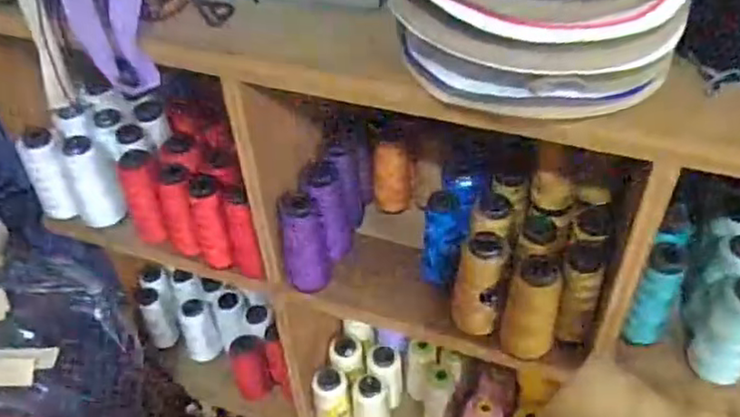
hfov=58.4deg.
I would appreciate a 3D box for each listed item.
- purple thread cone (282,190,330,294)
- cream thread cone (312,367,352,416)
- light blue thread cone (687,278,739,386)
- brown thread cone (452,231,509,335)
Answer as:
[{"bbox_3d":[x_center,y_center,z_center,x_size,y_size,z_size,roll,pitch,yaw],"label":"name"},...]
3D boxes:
[{"bbox_3d":[-0.067,0.035,0.689,0.045,0.108,0.045,-6,44,-3],"label":"purple thread cone"},{"bbox_3d":[-0.052,0.274,0.919,0.045,0.117,0.053,-11,45,-9],"label":"cream thread cone"},{"bbox_3d":[0.321,0.104,0.586,0.055,0.101,0.051,32,54,31],"label":"light blue thread cone"},{"bbox_3d":[0.105,0.073,0.639,0.048,0.093,0.049,8,45,11],"label":"brown thread cone"}]

